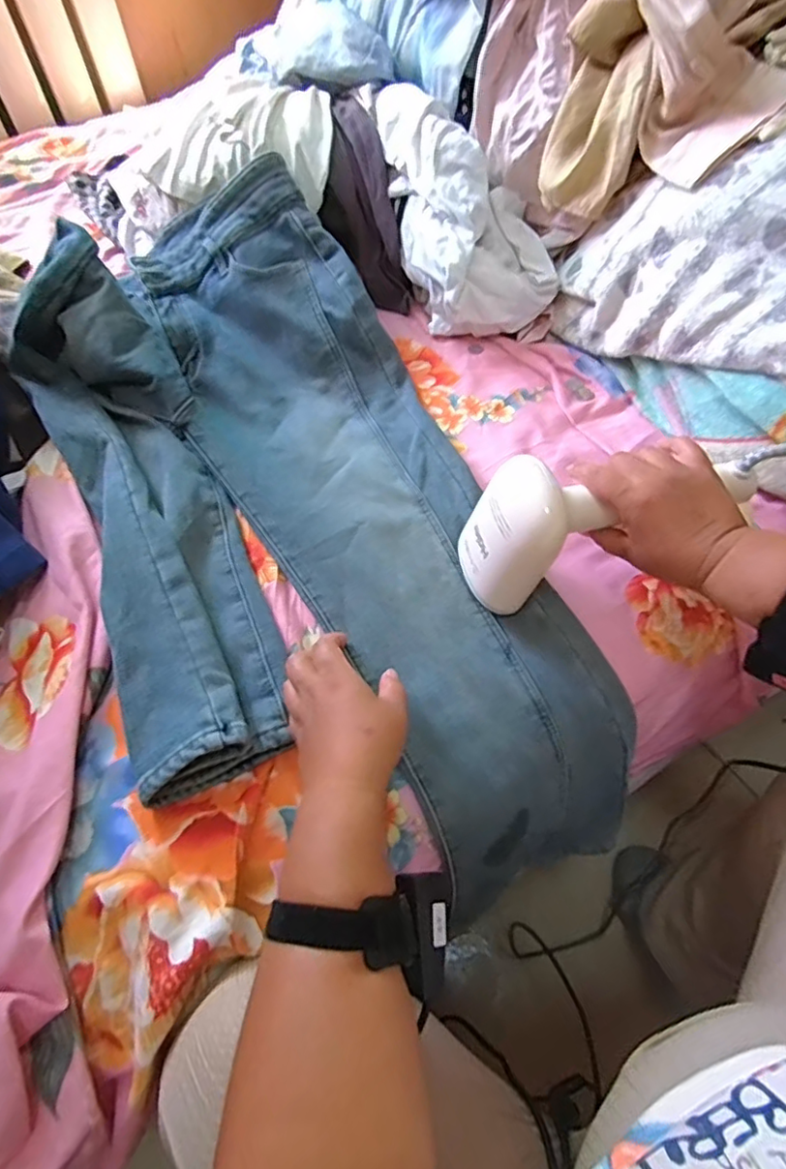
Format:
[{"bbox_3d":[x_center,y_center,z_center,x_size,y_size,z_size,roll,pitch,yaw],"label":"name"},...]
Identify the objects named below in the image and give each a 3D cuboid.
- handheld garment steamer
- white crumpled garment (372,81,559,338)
[{"bbox_3d":[0.177,-0.073,0.510,0.240,0.103,0.089,-20,58,-10],"label":"handheld garment steamer"},{"bbox_3d":[0.074,-0.452,0.685,0.153,0.099,0.329,-25,89,-13],"label":"white crumpled garment"}]

